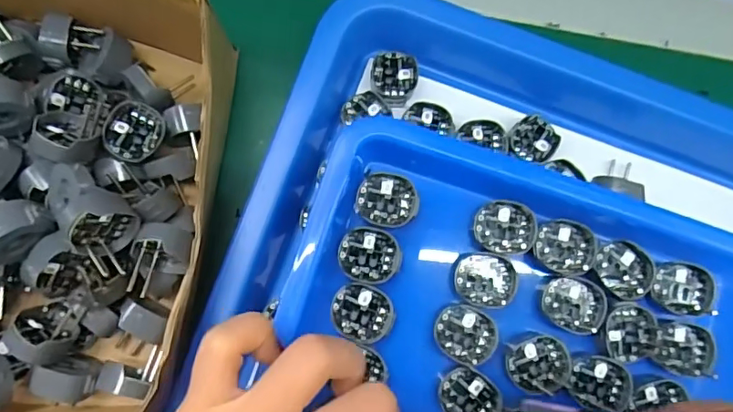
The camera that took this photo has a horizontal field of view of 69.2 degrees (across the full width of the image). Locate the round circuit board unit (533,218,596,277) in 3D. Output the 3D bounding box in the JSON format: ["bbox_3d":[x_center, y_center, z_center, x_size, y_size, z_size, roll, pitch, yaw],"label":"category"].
[{"bbox_3d":[0.093,0.020,0.250,0.027,0.006,0.026,1,82,-5],"label":"round circuit board unit"}]

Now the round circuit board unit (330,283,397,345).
[{"bbox_3d":[-0.002,0.049,0.244,0.028,0.011,0.026,3,82,-5],"label":"round circuit board unit"}]

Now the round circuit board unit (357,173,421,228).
[{"bbox_3d":[0.010,-0.003,0.248,0.028,0.004,0.024,9,81,-4],"label":"round circuit board unit"}]

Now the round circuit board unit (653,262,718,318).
[{"bbox_3d":[0.150,0.039,0.253,0.026,0.008,0.025,5,82,-5],"label":"round circuit board unit"}]

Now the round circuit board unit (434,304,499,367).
[{"bbox_3d":[0.045,0.059,0.244,0.027,0.006,0.026,1,82,-5],"label":"round circuit board unit"}]

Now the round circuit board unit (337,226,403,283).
[{"bbox_3d":[0.002,0.023,0.244,0.029,0.004,0.025,8,81,-4],"label":"round circuit board unit"}]

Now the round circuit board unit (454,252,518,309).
[{"bbox_3d":[0.055,0.034,0.247,0.028,0.005,0.024,12,81,-4],"label":"round circuit board unit"}]

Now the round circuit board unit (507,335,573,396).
[{"bbox_3d":[0.079,0.073,0.244,0.027,0.005,0.025,1,82,-5],"label":"round circuit board unit"}]

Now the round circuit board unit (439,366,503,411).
[{"bbox_3d":[0.047,0.088,0.241,0.029,0.004,0.025,44,80,2],"label":"round circuit board unit"}]

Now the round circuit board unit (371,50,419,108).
[{"bbox_3d":[0.015,-0.069,0.284,0.024,0.004,0.030,4,82,-5],"label":"round circuit board unit"}]

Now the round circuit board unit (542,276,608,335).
[{"bbox_3d":[0.097,0.045,0.247,0.028,0.006,0.023,27,80,-1],"label":"round circuit board unit"}]

